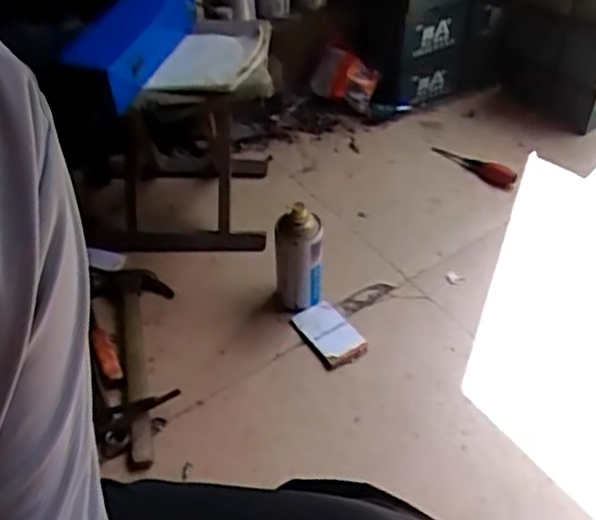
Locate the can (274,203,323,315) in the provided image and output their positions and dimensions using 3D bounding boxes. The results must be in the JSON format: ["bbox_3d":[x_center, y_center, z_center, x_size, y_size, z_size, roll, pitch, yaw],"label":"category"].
[{"bbox_3d":[0.001,-0.001,0.977,0.057,0.157,0.050,-18,48,-16],"label":"can"}]

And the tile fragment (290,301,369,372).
[{"bbox_3d":[0.041,0.104,1.001,0.068,0.017,0.113,-26,51,-23],"label":"tile fragment"}]

